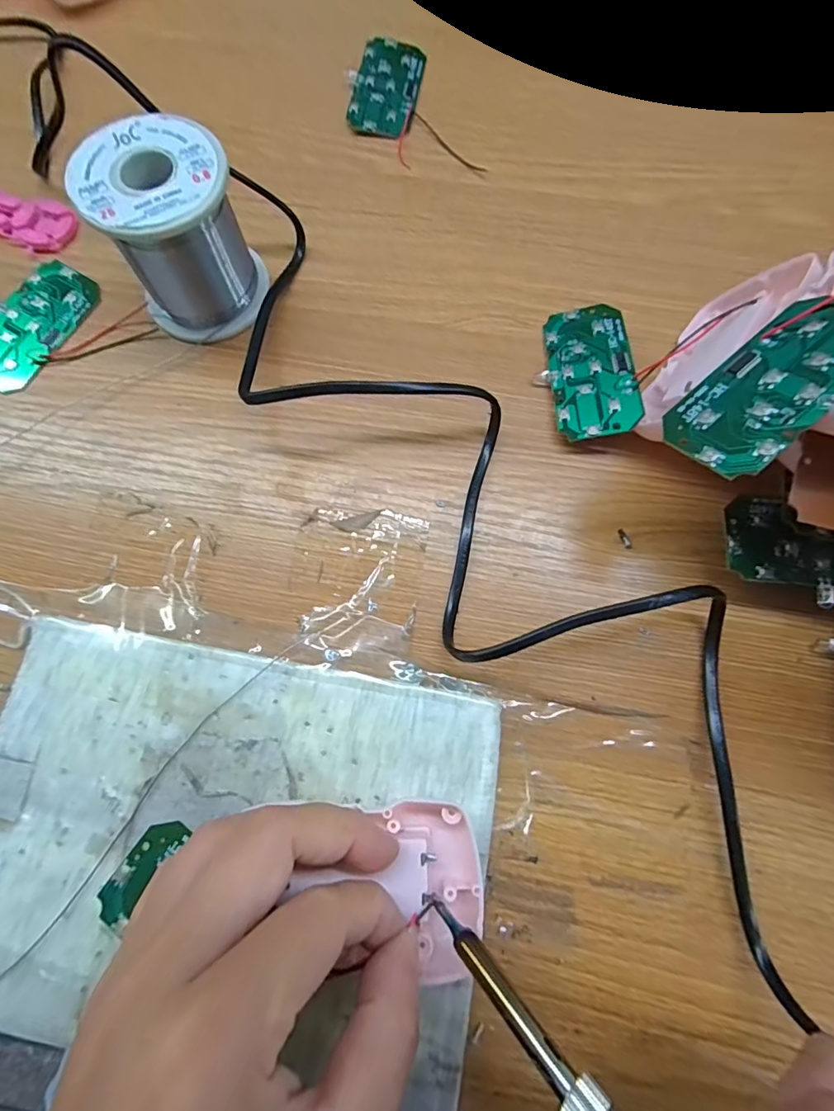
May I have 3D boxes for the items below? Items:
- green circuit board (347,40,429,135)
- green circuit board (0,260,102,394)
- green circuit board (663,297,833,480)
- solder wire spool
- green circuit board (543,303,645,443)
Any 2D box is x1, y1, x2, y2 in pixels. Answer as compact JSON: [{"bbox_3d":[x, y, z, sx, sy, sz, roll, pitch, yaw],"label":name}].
[{"bbox_3d":[-0.018,-0.280,0.293,0.039,0.006,0.071,10,75,3],"label":"green circuit board"},{"bbox_3d":[-0.197,-0.117,0.251,0.036,0.006,0.074,29,77,8],"label":"green circuit board"},{"bbox_3d":[0.120,-0.058,0.163,0.073,0.004,0.037,-42,53,2],"label":"green circuit board"},{"bbox_3d":[-0.108,-0.146,0.227,0.059,0.064,0.057,0,75,0],"label":"solder wire spool"},{"bbox_3d":[0.083,-0.089,0.235,0.036,0.004,0.073,-6,69,13],"label":"green circuit board"}]

